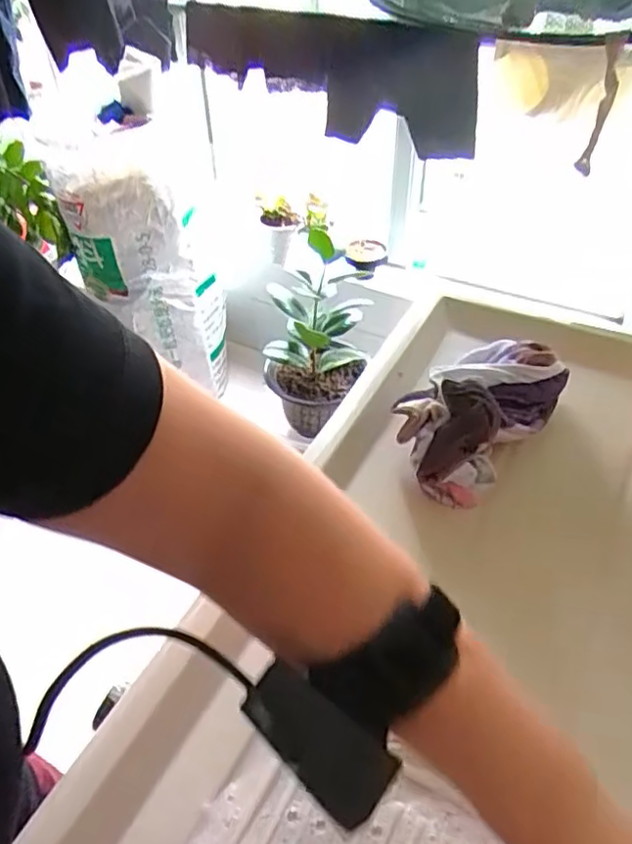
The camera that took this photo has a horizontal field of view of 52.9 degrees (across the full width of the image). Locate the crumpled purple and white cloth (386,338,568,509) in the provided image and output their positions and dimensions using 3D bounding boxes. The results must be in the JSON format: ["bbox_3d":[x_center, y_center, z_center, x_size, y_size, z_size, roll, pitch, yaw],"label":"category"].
[{"bbox_3d":[0.135,-0.016,0.526,0.088,0.067,0.171,30,52,29],"label":"crumpled purple and white cloth"}]

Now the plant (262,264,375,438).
[{"bbox_3d":[-0.009,-0.171,1.666,0.249,0.418,0.202,-4,43,-2],"label":"plant"}]

